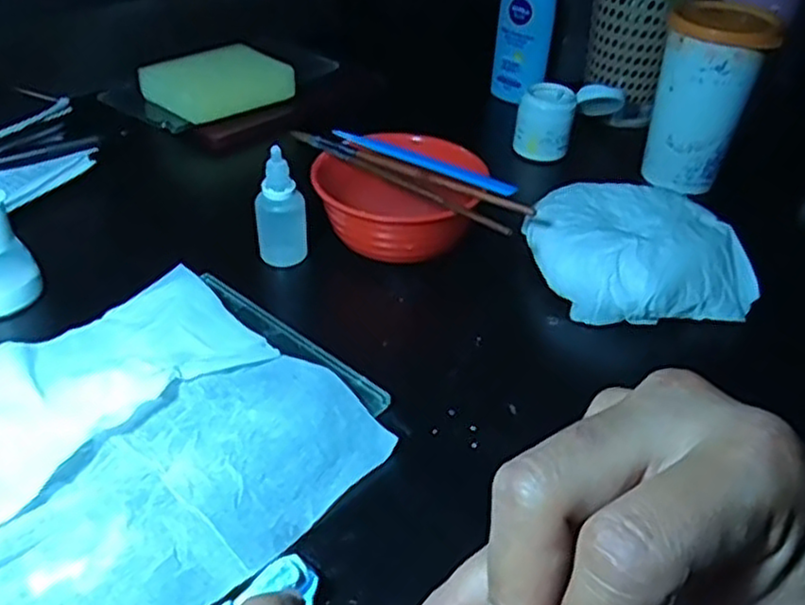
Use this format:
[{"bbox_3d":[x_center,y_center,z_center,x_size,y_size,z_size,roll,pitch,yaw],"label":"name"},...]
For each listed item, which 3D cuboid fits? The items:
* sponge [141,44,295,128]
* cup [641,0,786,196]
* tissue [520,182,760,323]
[{"bbox_3d":[-0.158,-0.187,0.627,0.106,0.030,0.074,-26,47,-32],"label":"sponge"},{"bbox_3d":[0.220,-0.154,0.550,0.070,0.123,0.072,17,40,10],"label":"cup"},{"bbox_3d":[0.143,-0.032,0.466,0.115,0.054,0.119,-5,42,-16],"label":"tissue"}]

